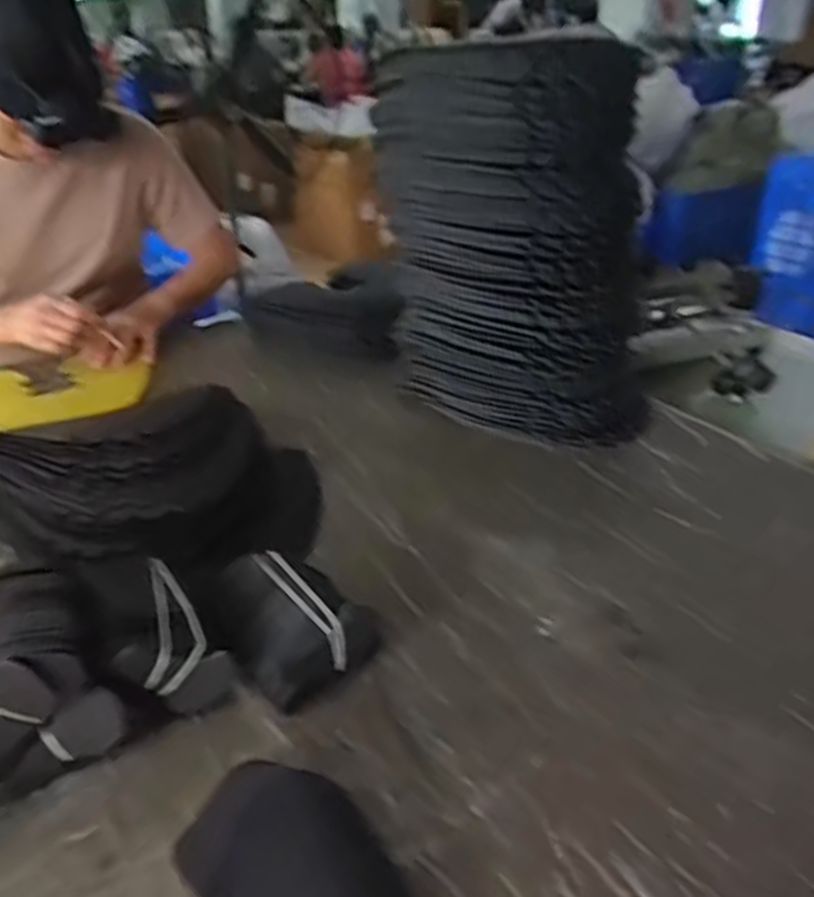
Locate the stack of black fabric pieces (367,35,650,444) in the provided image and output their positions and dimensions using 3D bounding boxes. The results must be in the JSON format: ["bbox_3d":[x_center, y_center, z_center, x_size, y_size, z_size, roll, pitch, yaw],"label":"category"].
[{"bbox_3d":[0.127,-0.232,0.890,0.312,0.407,0.150,18,34,31],"label":"stack of black fabric pieces"}]

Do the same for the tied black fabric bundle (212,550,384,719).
[{"bbox_3d":[-0.095,0.131,0.591,0.089,0.057,0.133,-22,35,-33],"label":"tied black fabric bundle"}]

